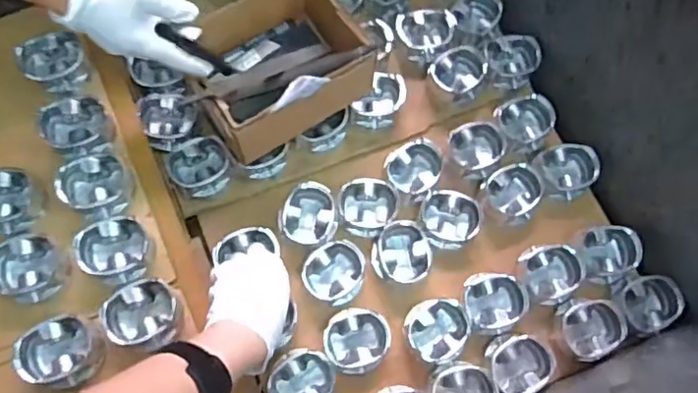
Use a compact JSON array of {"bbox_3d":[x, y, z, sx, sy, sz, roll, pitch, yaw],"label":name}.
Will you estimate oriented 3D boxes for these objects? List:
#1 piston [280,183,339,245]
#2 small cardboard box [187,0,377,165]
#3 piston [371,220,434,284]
[{"bbox_3d":[-0.051,0.024,0.750,0.074,0.041,0.076,1,71,-2],"label":"piston"},{"bbox_3d":[-0.092,-0.162,0.725,0.200,0.107,0.156,-33,76,-12],"label":"small cardboard box"},{"bbox_3d":[0.068,0.074,0.749,0.071,0.049,0.075,1,71,-2],"label":"piston"}]

